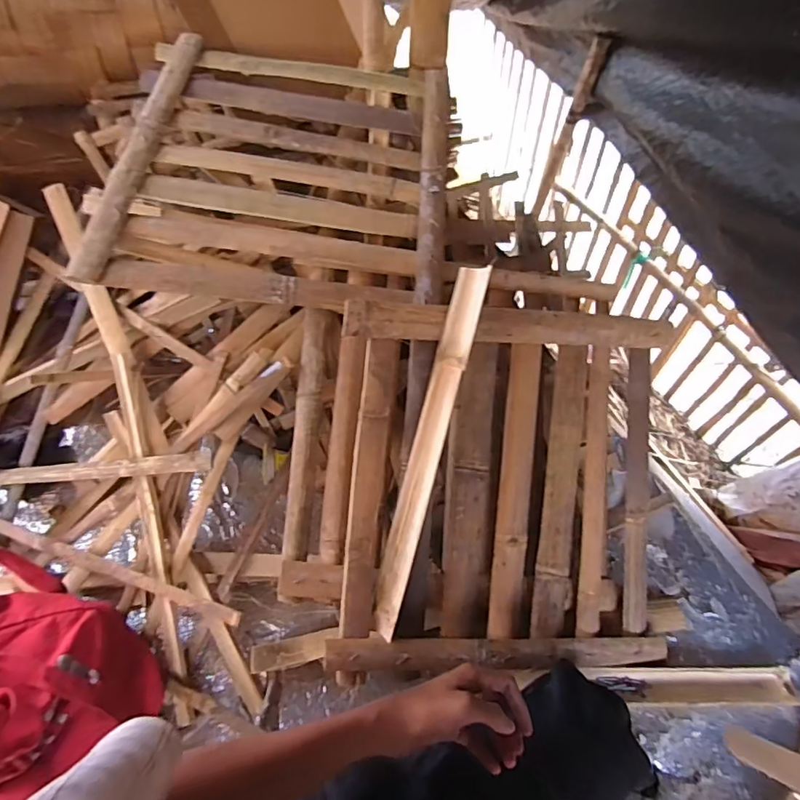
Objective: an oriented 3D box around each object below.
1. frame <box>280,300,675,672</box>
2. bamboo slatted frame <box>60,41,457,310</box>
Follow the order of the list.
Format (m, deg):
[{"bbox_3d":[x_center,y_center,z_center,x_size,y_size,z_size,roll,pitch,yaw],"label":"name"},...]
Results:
[{"bbox_3d":[0.116,0.113,0.763,0.568,0.094,0.538,3,89,-9],"label":"frame"},{"bbox_3d":[-0.179,-0.364,0.822,0.506,0.050,0.477,6,71,-3],"label":"bamboo slatted frame"}]

